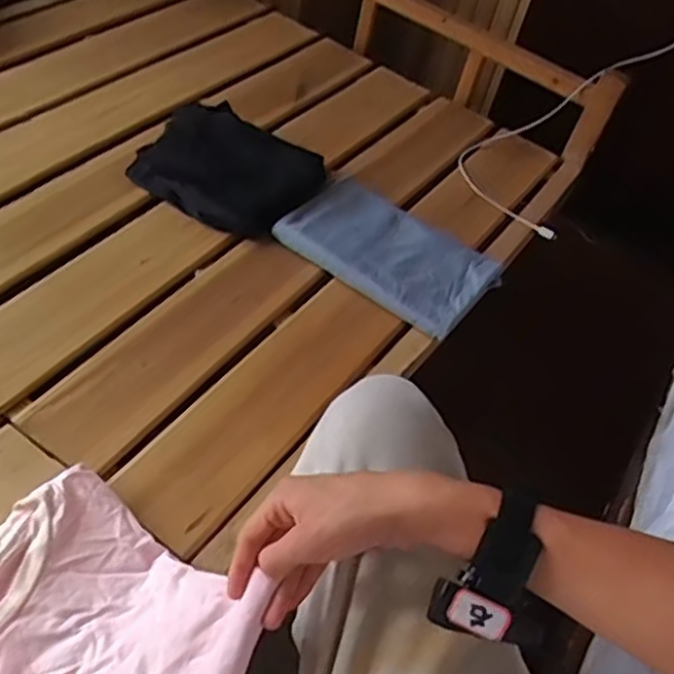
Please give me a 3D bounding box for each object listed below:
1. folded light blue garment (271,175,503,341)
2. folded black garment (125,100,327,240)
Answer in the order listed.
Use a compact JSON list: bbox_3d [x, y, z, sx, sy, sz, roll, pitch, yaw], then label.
[{"bbox_3d":[0.073,-0.128,1.033,0.297,0.025,0.177,33,55,22],"label":"folded light blue garment"},{"bbox_3d":[-0.161,-0.274,1.107,0.258,0.044,0.224,22,52,14],"label":"folded black garment"}]

